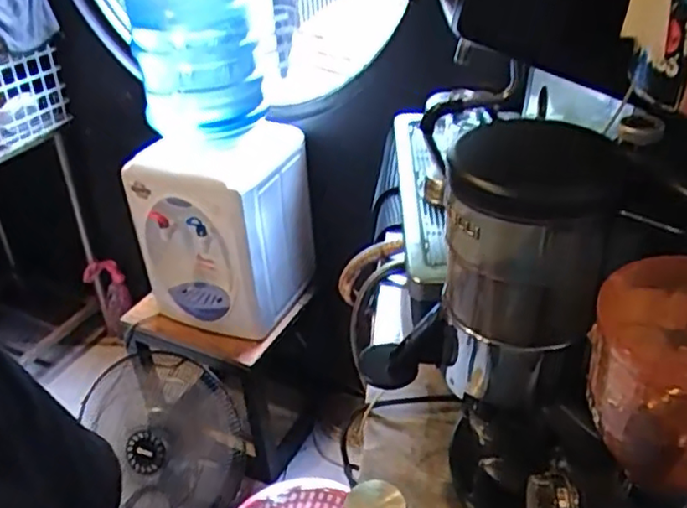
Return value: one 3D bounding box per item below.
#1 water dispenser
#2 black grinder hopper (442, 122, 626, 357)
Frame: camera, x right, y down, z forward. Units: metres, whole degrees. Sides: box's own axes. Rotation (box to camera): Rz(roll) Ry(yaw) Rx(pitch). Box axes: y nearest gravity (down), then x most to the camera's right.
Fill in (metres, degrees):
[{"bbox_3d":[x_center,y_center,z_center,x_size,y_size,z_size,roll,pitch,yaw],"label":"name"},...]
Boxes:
[{"bbox_3d":[-0.270,-0.079,1.576,0.308,0.420,0.356,11,36,22],"label":"water dispenser"},{"bbox_3d":[0.132,-0.013,0.498,0.108,0.141,0.119,4,34,13],"label":"black grinder hopper"}]

